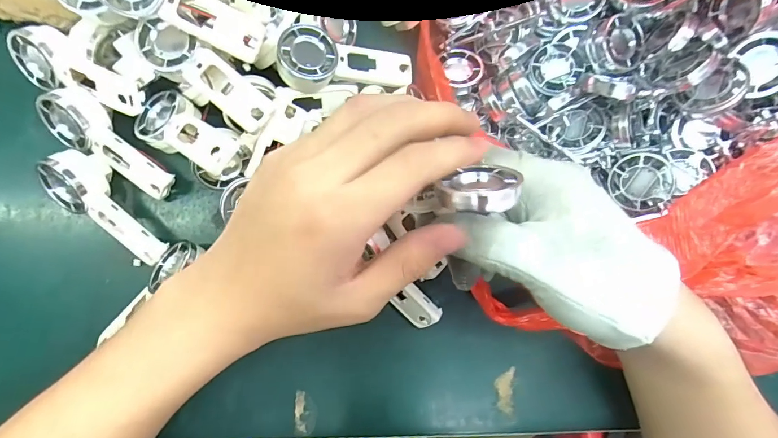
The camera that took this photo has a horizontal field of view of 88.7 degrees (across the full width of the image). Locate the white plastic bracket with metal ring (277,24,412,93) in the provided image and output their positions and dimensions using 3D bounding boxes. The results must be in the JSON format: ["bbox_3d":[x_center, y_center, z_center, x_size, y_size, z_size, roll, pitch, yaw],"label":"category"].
[{"bbox_3d":[-0.029,-0.107,0.273,0.091,0.019,0.038,-1,83,-19],"label":"white plastic bracket with metal ring"}]

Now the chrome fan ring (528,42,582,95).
[{"bbox_3d":[0.121,-0.111,0.289,0.033,0.011,0.040,-14,85,-7],"label":"chrome fan ring"}]

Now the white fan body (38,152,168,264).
[{"bbox_3d":[-0.186,-0.008,0.267,0.089,0.038,0.038,38,82,0],"label":"white fan body"}]

